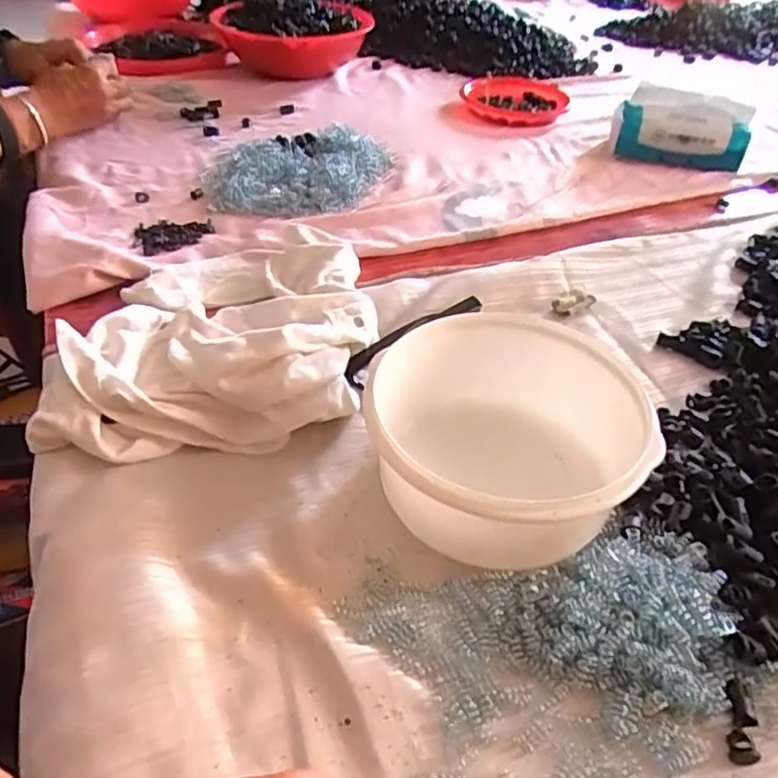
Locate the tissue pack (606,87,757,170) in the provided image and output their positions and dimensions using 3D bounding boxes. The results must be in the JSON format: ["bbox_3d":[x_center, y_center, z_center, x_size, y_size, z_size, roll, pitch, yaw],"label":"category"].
[{"bbox_3d":[0.373,-0.332,0.808,0.163,0.078,0.076,15,43,15],"label":"tissue pack"}]

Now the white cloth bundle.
[{"bbox_3d":[-0.141,-0.062,0.504,0.246,0.082,0.267,-4,41,-6],"label":"white cloth bundle"}]

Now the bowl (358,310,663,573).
[{"bbox_3d":[0.066,0.029,0.377,0.158,0.076,0.157,1,41,-1],"label":"bowl"}]

